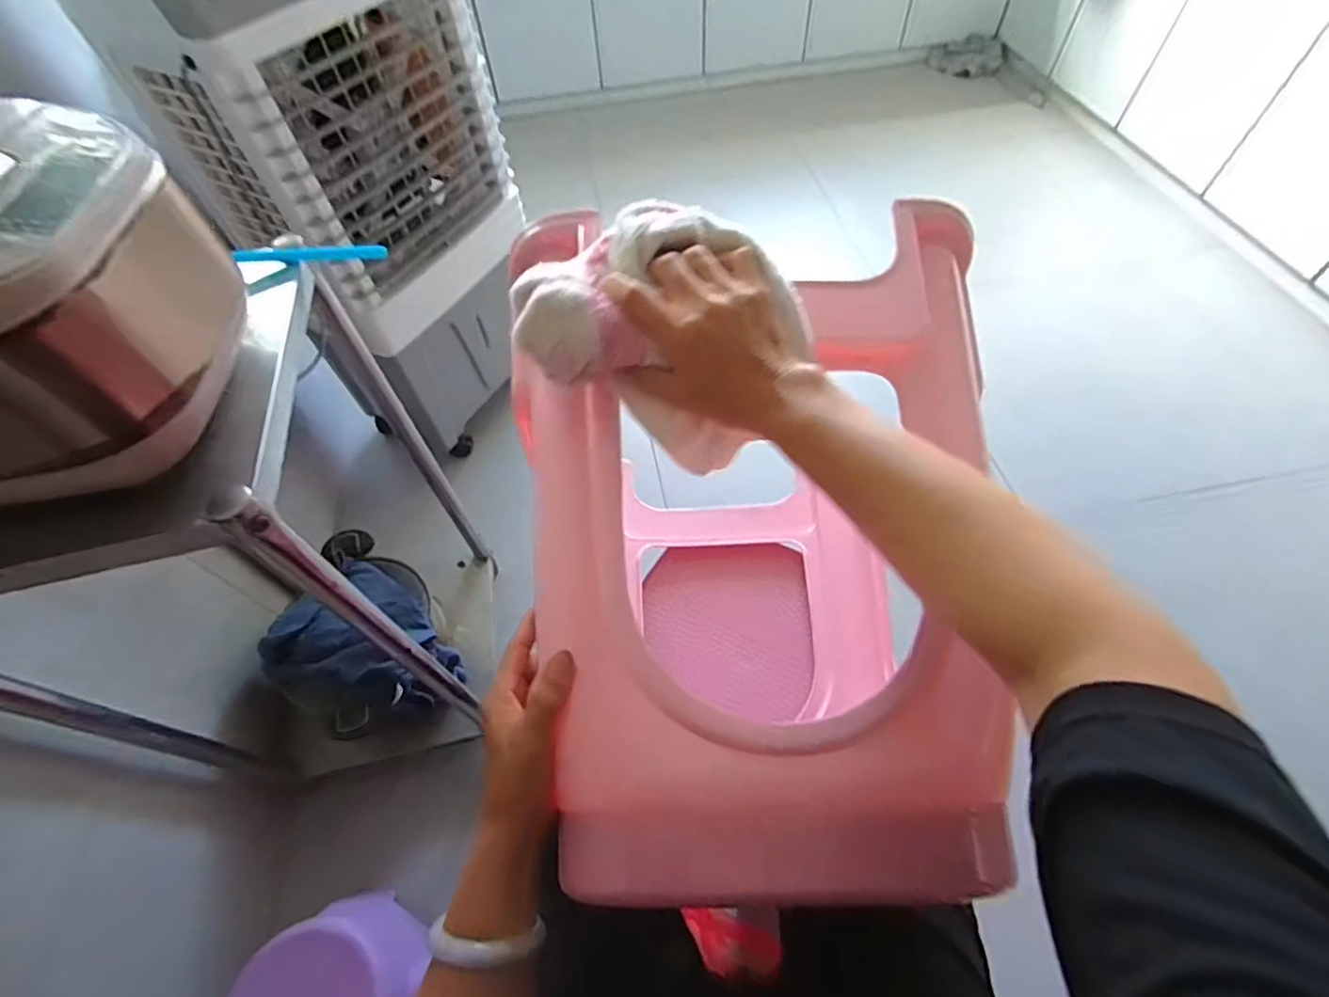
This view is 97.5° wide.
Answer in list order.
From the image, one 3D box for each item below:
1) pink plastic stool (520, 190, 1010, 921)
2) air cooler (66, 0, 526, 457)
[{"bbox_3d":[0.080,0.081,0.526,0.324,0.414,0.462,0,57,3],"label":"pink plastic stool"},{"bbox_3d":[-0.628,-0.627,1.231,0.383,0.915,0.489,21,60,16],"label":"air cooler"}]

